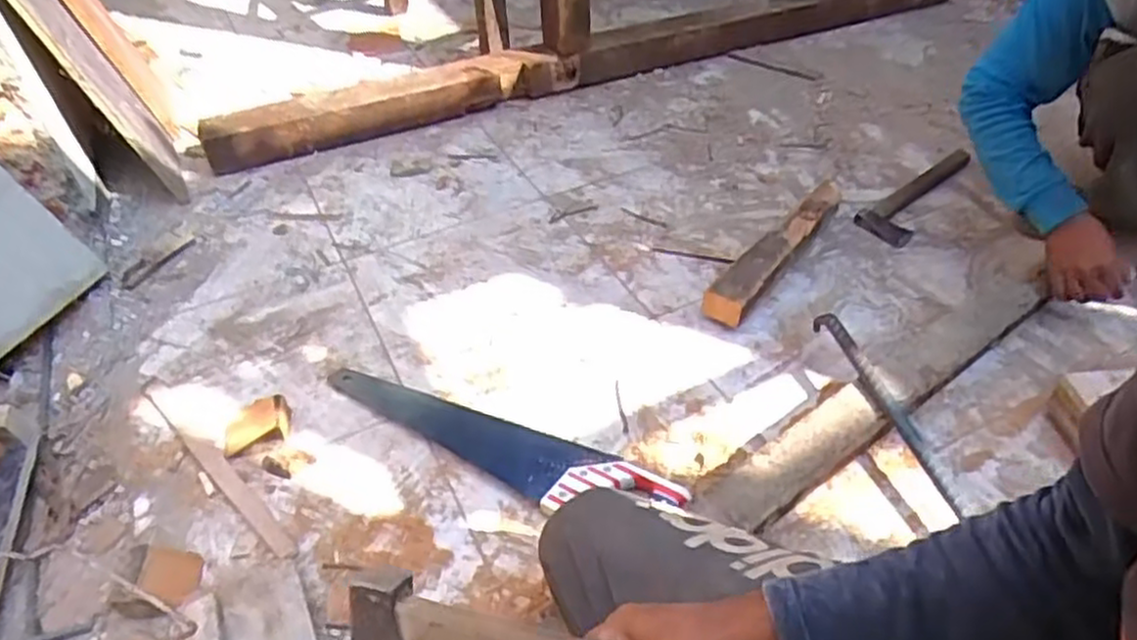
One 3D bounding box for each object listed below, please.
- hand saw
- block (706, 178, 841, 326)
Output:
[{"bbox_3d":[-0.109,0.158,1.012,0.540,0.030,0.113,19,47,23],"label":"hand saw"},{"bbox_3d":[0.370,-0.136,1.286,0.073,0.059,0.448,26,50,29],"label":"block"}]

